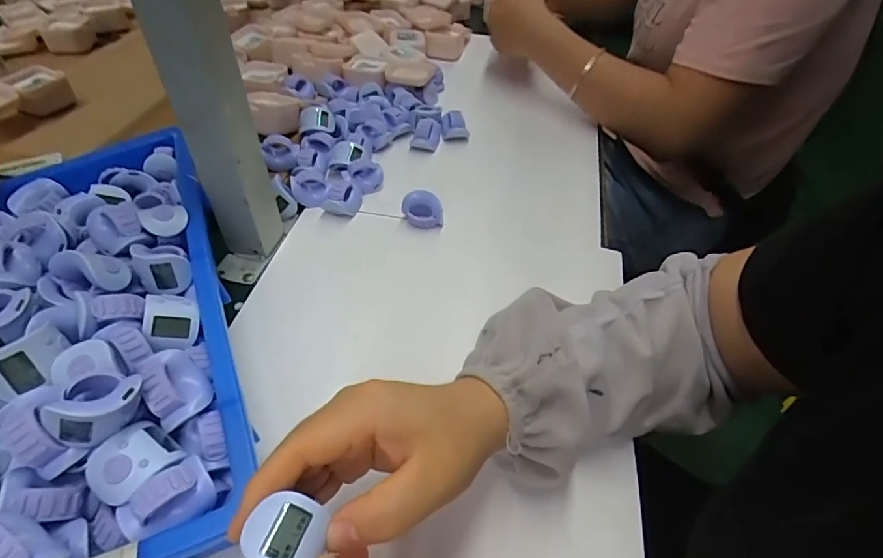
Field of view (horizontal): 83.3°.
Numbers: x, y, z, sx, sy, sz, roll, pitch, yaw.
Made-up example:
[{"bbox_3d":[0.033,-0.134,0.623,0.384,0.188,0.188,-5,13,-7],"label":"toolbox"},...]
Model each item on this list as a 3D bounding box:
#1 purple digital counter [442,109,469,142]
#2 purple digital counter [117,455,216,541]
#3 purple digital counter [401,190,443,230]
[{"bbox_3d":[0.017,-0.185,0.601,0.032,0.027,0.029,0,46,-3],"label":"purple digital counter"},{"bbox_3d":[-0.135,0.106,0.242,0.041,0.020,0.026,-32,55,-29],"label":"purple digital counter"},{"bbox_3d":[-0.019,-0.066,0.476,0.038,0.032,0.020,2,46,0],"label":"purple digital counter"}]

